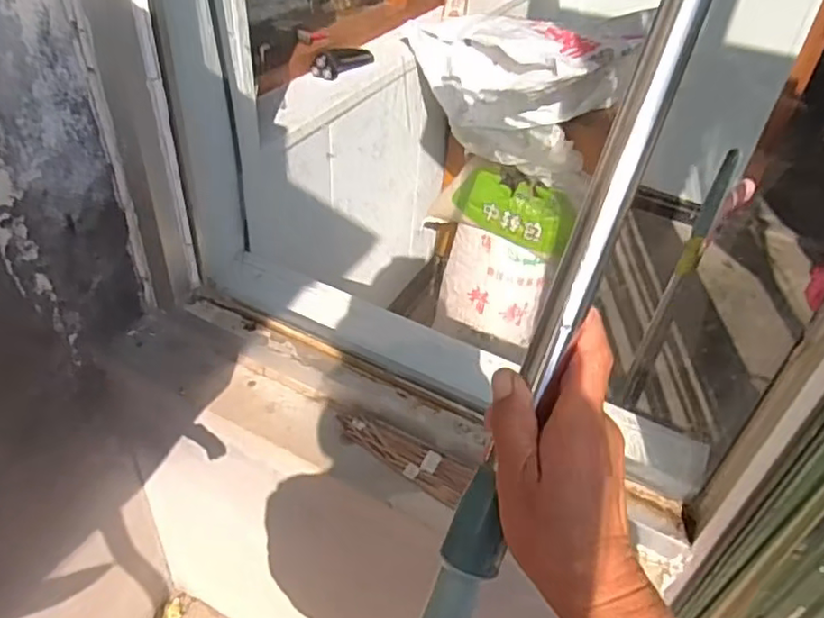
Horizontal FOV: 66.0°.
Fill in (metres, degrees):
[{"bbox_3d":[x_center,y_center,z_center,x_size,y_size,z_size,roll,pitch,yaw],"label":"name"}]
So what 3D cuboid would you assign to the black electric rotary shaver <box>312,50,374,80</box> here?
[{"bbox_3d":[-0.143,-0.514,1.313,0.047,0.048,0.161,27,45,24],"label":"black electric rotary shaver"}]

